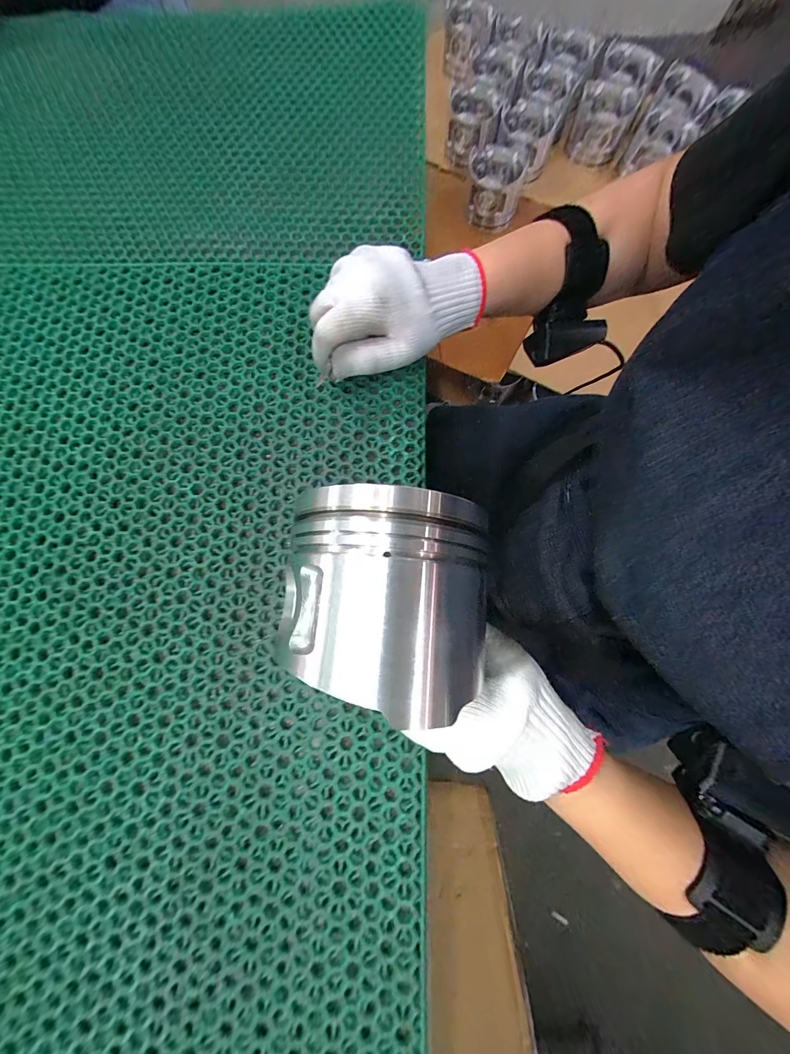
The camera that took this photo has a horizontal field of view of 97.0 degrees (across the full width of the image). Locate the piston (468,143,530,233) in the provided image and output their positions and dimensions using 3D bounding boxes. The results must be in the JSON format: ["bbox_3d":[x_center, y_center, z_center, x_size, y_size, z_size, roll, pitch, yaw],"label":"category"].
[{"bbox_3d":[0.202,-0.697,0.727,0.109,0.087,0.123,6,78,3],"label":"piston"}]

